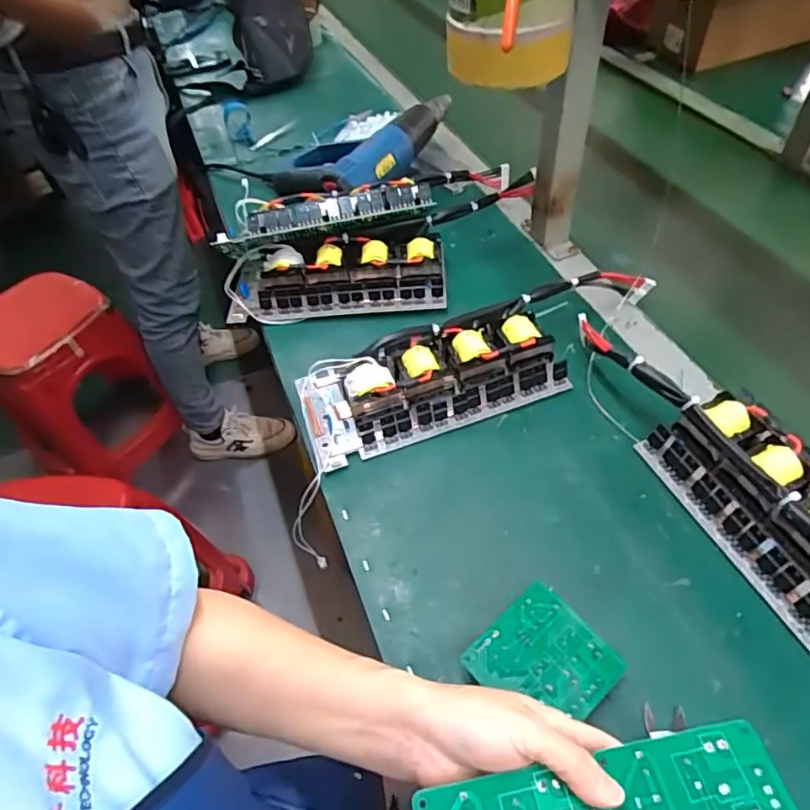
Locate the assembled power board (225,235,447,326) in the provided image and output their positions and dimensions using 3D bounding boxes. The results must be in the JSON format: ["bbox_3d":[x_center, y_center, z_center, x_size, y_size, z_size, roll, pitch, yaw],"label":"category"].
[{"bbox_3d":[-0.096,-0.173,0.752,0.292,0.062,0.116,-3,50,4],"label":"assembled power board"}]

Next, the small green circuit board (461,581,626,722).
[{"bbox_3d":[0.109,0.202,0.446,0.091,0.005,0.092,-37,63,-20],"label":"small green circuit board"}]

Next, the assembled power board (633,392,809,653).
[{"bbox_3d":[0.351,0.105,0.489,0.131,0.058,0.289,-21,51,-11],"label":"assembled power board"}]

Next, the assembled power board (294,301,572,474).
[{"bbox_3d":[0.025,-0.033,0.635,0.287,0.060,0.129,-19,51,-10],"label":"assembled power board"}]

